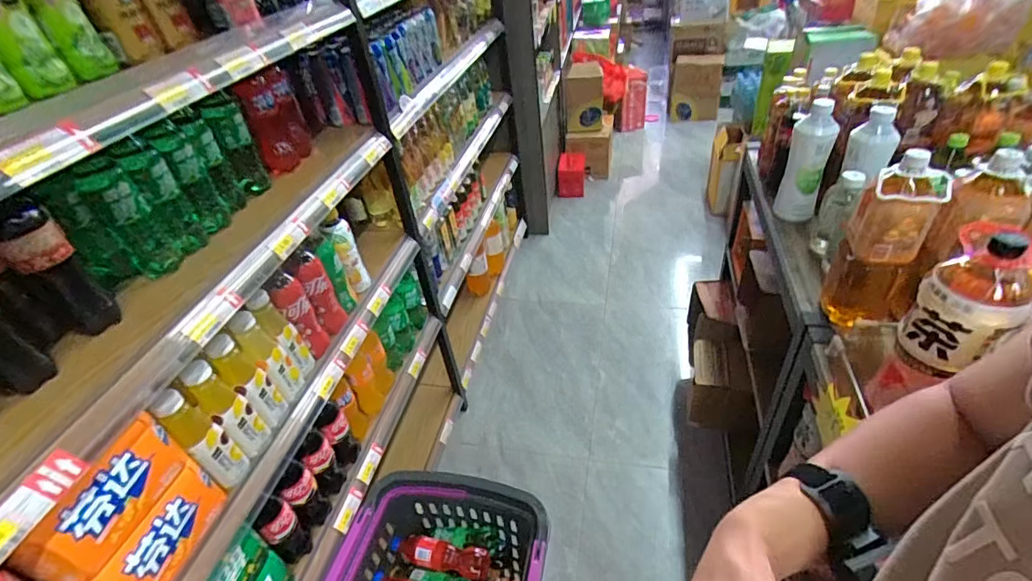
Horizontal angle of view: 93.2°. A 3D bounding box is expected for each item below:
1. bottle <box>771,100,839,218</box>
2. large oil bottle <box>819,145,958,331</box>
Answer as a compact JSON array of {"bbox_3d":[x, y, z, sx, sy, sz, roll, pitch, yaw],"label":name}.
[{"bbox_3d":[0.685,-0.297,1.149,0.091,0.252,0.082,19,45,28],"label":"bottle"},{"bbox_3d":[0.610,-0.078,0.830,0.093,0.282,0.102,-2,39,7],"label":"large oil bottle"}]

